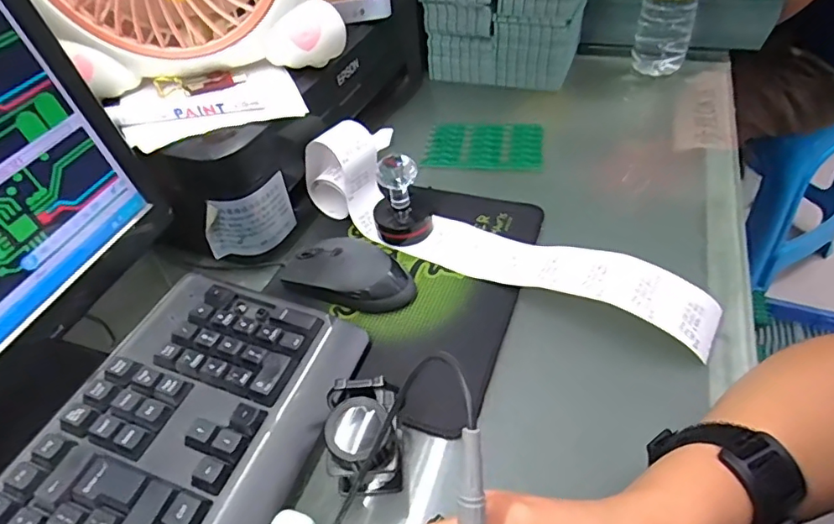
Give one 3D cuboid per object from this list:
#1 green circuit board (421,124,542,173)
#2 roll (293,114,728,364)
[{"bbox_3d":[0.074,-0.127,0.581,0.126,0.007,0.077,5,48,13],"label":"green circuit board"},{"bbox_3d":[0.056,-0.032,0.445,0.380,0.060,0.070,27,52,22],"label":"roll"}]

